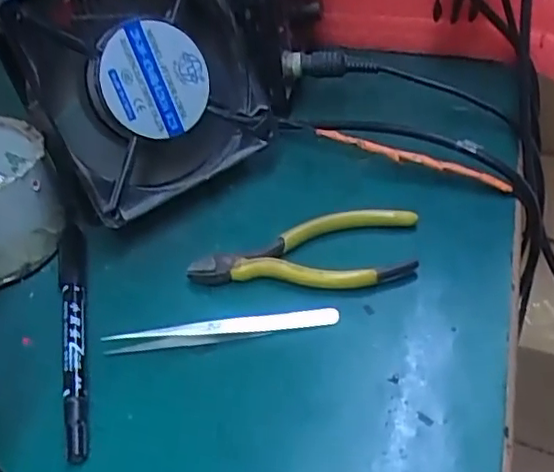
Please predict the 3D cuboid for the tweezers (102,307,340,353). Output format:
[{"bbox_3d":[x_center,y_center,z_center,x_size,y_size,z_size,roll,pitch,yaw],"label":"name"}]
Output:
[{"bbox_3d":[-0.024,0.043,0.288,0.105,0.006,0.010,-9,43,-5],"label":"tweezers"}]

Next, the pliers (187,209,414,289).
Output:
[{"bbox_3d":[0.015,0.009,0.321,0.115,0.016,0.046,-4,43,1],"label":"pliers"}]

